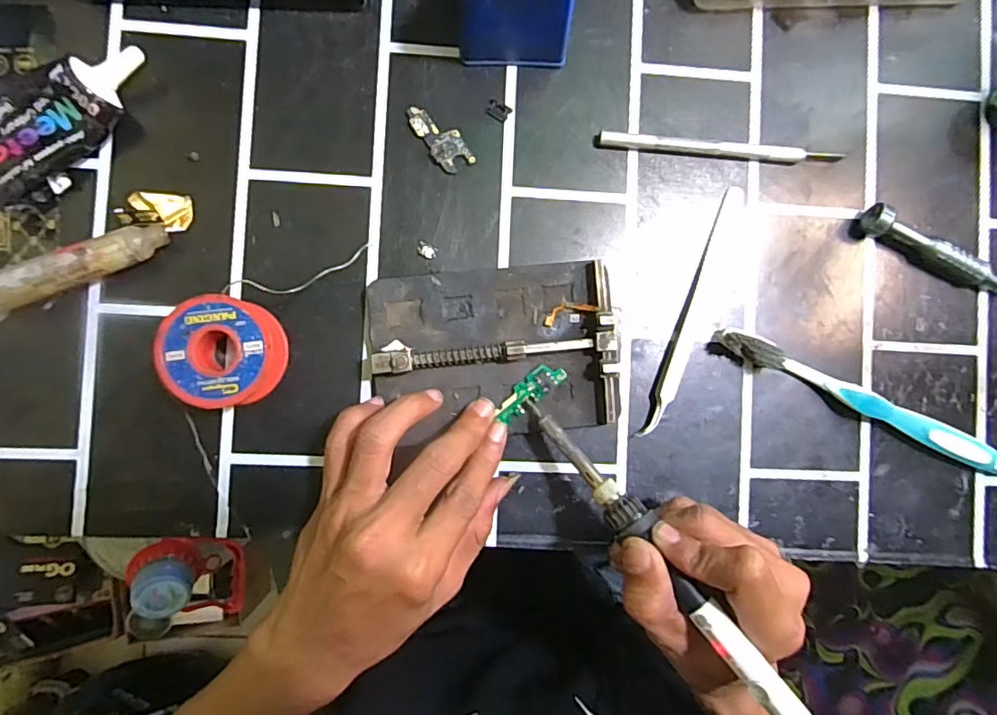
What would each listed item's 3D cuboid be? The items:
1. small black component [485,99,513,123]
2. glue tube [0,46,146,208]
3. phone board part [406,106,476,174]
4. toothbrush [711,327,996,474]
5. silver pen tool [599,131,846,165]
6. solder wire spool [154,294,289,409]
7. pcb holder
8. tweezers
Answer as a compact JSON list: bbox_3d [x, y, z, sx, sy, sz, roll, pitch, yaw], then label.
[{"bbox_3d":[0.000,-0.137,0.309,0.013,0.004,0.010,29,86,-4],"label":"small black component"},{"bbox_3d":[-0.219,-0.120,0.280,0.095,0.024,0.043,-36,92,-5],"label":"glue tube"},{"bbox_3d":[-0.032,-0.121,0.306,0.020,0.004,0.042,-33,92,-5],"label":"phone board part"},{"bbox_3d":[0.206,0.026,0.312,0.184,0.016,0.014,25,87,-4],"label":"toothbrush"},{"bbox_3d":[0.126,-0.117,0.316,0.138,0.009,0.009,4,88,-5],"label":"silver pen tool"},{"bbox_3d":[-0.137,-0.003,0.282,0.053,0.028,0.053,0,89,-5],"label":"solder wire spool"},{"bbox_3d":[0.000,-0.004,0.296,0.128,0.021,0.086,-5,89,-5],"label":"pcb holder"},{"bbox_3d":[0.109,-0.026,0.311,0.011,0.008,0.146,21,87,-4],"label":"tweezers"}]

